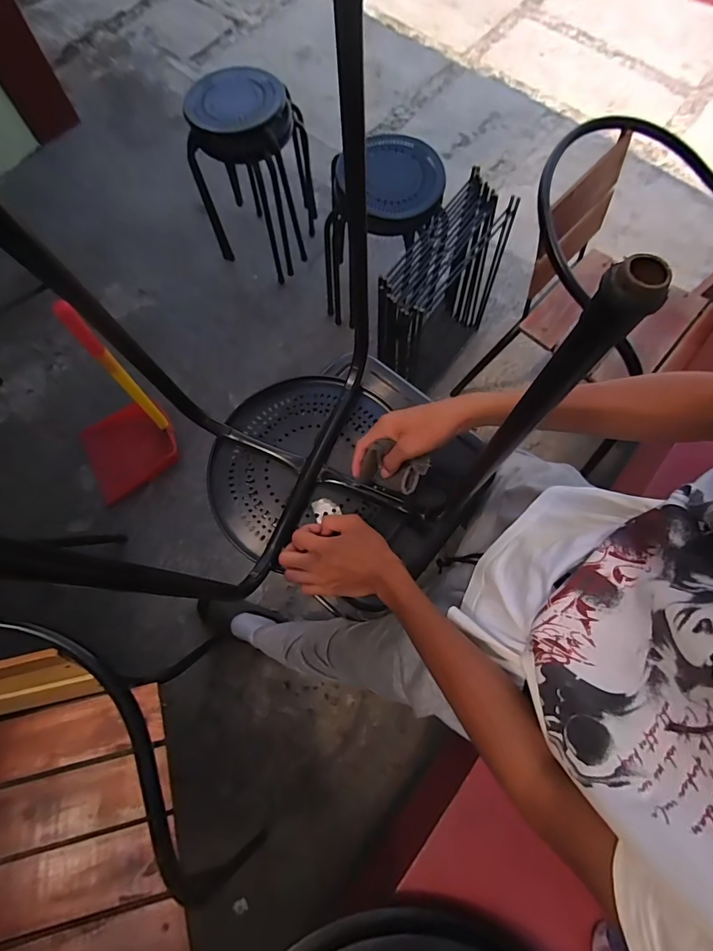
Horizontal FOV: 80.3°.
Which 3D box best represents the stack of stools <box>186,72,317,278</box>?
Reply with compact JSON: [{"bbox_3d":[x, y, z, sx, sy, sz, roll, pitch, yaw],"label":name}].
[{"bbox_3d":[-0.326,-0.955,1.382,0.323,0.477,0.316,6,73,1],"label":"stack of stools"}]

